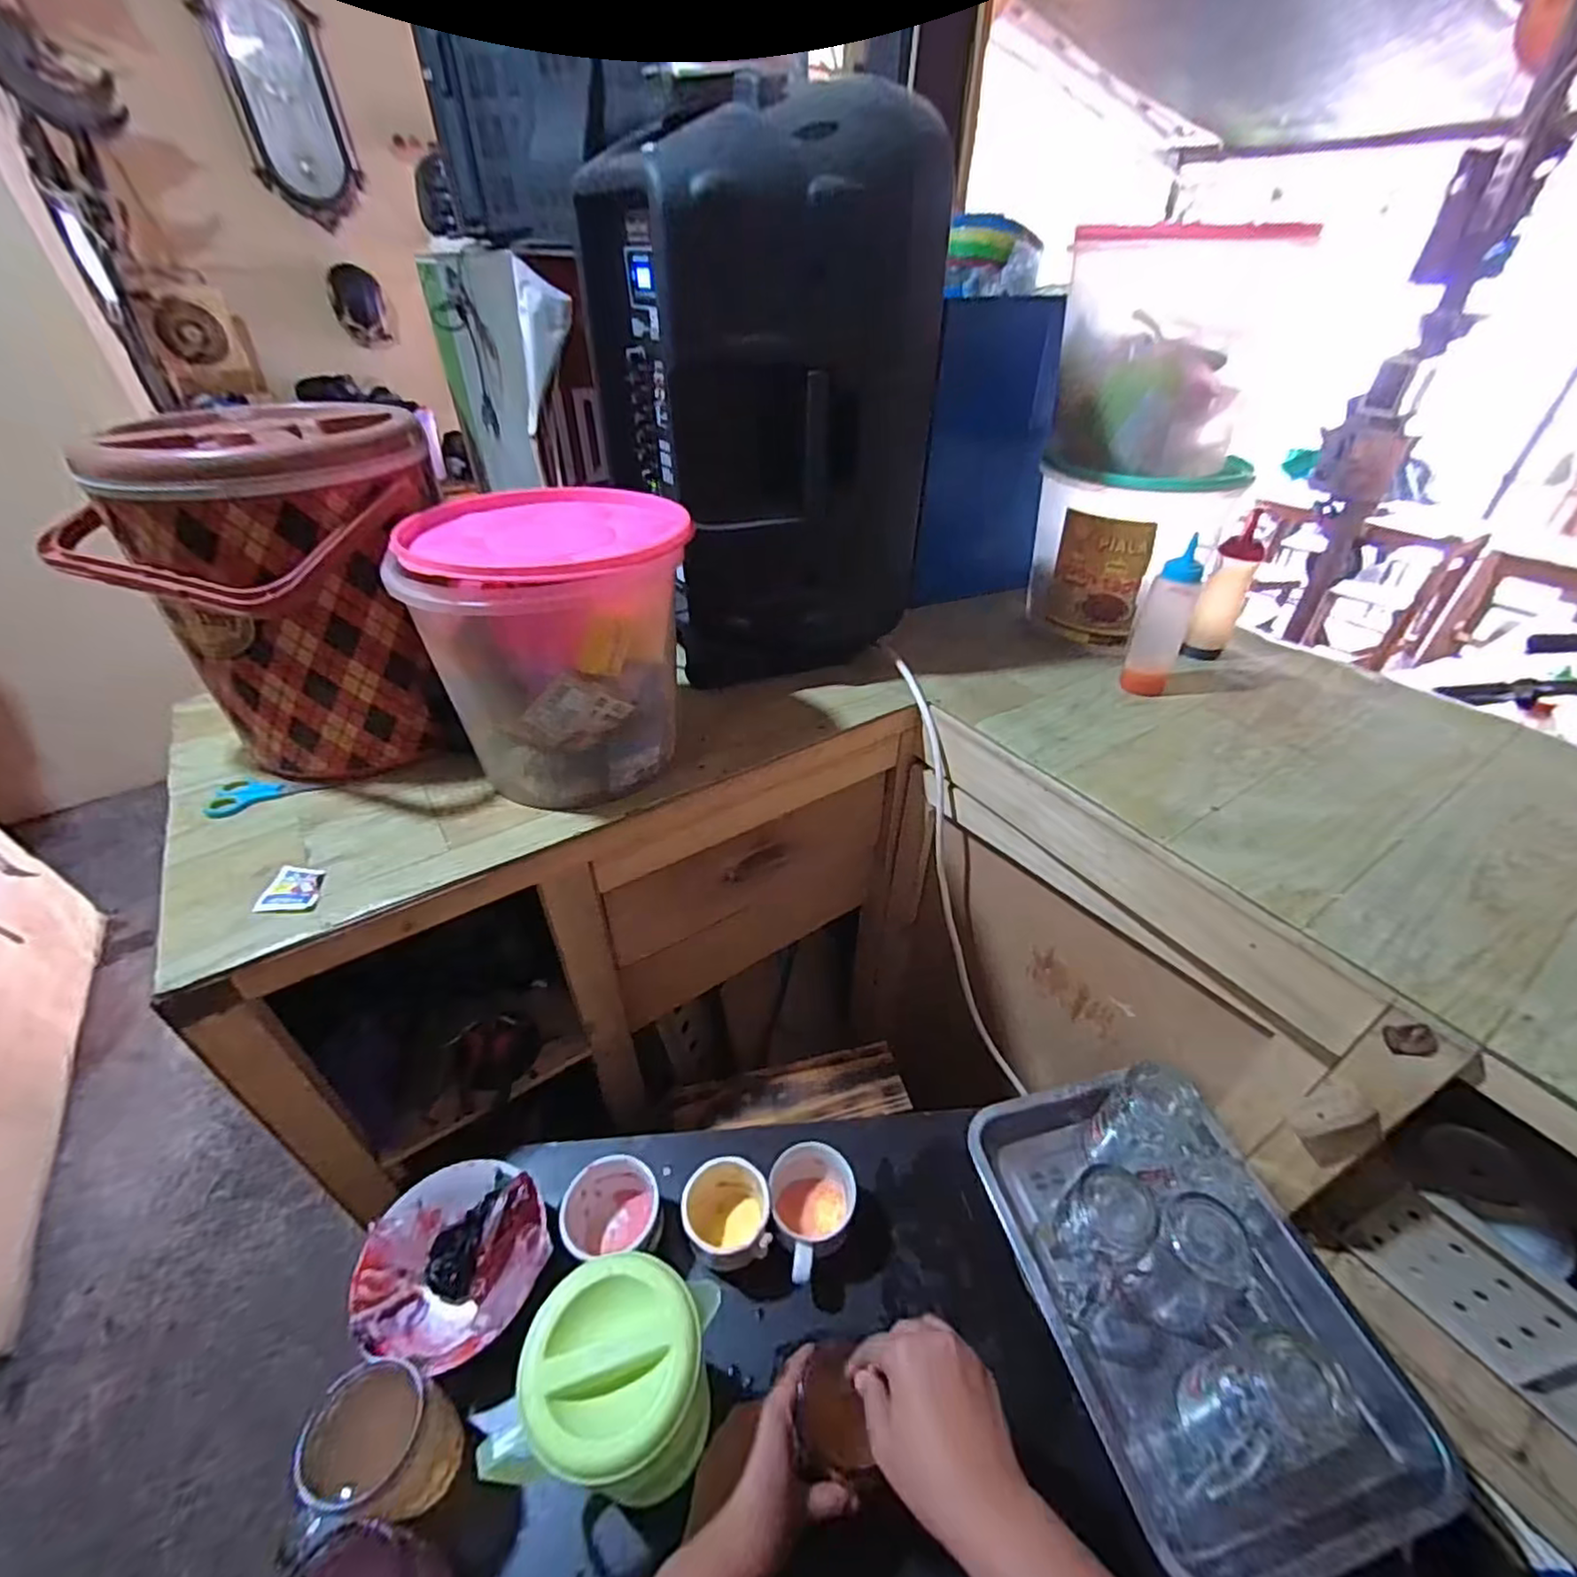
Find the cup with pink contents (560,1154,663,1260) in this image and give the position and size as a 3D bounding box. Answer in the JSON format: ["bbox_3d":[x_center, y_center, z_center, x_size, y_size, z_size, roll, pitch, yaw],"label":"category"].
[{"bbox_3d":[-0.161,0.398,0.624,0.083,0.069,0.077,-1,40,1],"label":"cup with pink contents"}]

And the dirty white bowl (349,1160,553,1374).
[{"bbox_3d":[-0.288,0.416,0.587,0.155,0.075,0.146,-1,40,1],"label":"dirty white bowl"}]

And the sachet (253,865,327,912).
[{"bbox_3d":[-0.432,0.088,0.581,0.046,0.009,0.047,-5,40,-4],"label":"sachet"}]

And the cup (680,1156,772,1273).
[{"bbox_3d":[-0.056,0.393,0.620,0.075,0.073,0.082,-1,40,1],"label":"cup"}]

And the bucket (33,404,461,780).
[{"bbox_3d":[-0.500,-0.193,0.682,0.280,0.299,0.228,-4,40,-3],"label":"bucket"}]

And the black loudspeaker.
[{"bbox_3d":[-0.030,-0.426,0.775,0.288,0.506,0.261,-20,43,-20],"label":"black loudspeaker"}]

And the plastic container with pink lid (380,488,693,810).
[{"bbox_3d":[-0.220,-0.157,0.683,0.232,0.236,0.250,-8,40,-7],"label":"plastic container with pink lid"}]

